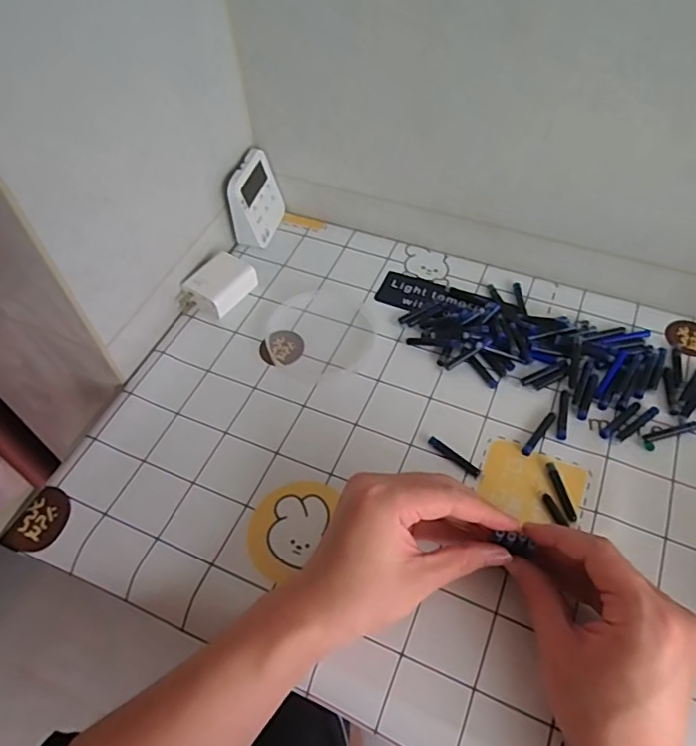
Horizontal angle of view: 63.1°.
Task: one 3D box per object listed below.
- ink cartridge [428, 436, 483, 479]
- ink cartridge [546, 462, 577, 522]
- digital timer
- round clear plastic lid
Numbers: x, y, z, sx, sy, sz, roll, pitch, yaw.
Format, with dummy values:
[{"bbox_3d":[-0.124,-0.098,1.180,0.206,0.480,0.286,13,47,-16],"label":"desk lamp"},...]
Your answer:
[{"bbox_3d":[0.084,0.065,0.446,0.049,0.006,0.007,34,63,24],"label":"ink cartridge"},{"bbox_3d":[0.160,0.088,0.424,0.008,0.005,0.047,-8,55,-3],"label":"ink cartridge"},{"bbox_3d":[-0.094,-0.180,0.589,0.032,0.079,0.077,13,56,12],"label":"digital timer"},{"bbox_3d":[-0.025,-0.040,0.529,0.104,0.004,0.107,-1,55,2],"label":"round clear plastic lid"}]

